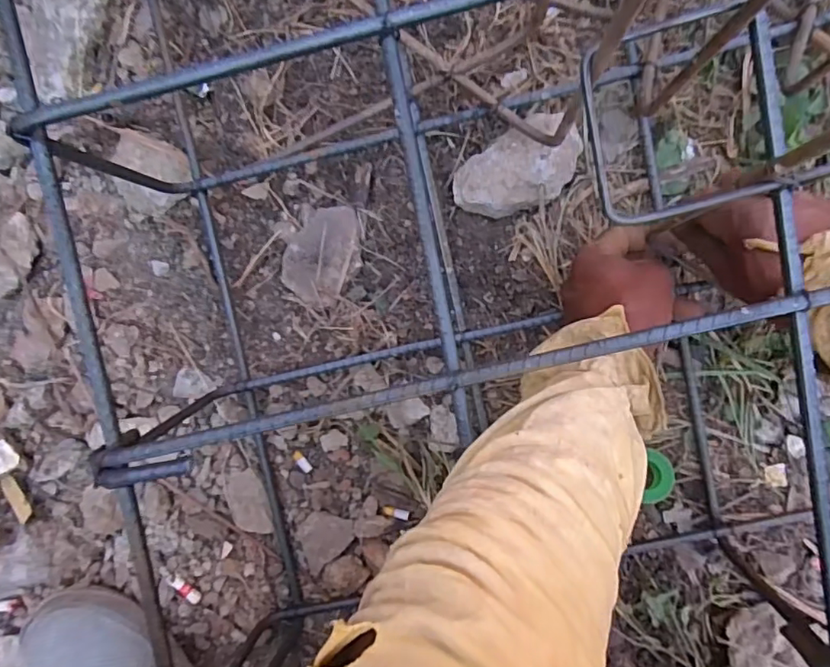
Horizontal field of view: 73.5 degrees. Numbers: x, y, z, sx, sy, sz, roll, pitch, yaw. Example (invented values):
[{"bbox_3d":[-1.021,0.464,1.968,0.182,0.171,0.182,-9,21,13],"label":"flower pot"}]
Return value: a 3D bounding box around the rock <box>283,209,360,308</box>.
[{"bbox_3d":[-0.081,-0.071,0.490,0.063,0.017,0.085,33,94,2],"label":"rock"}]

